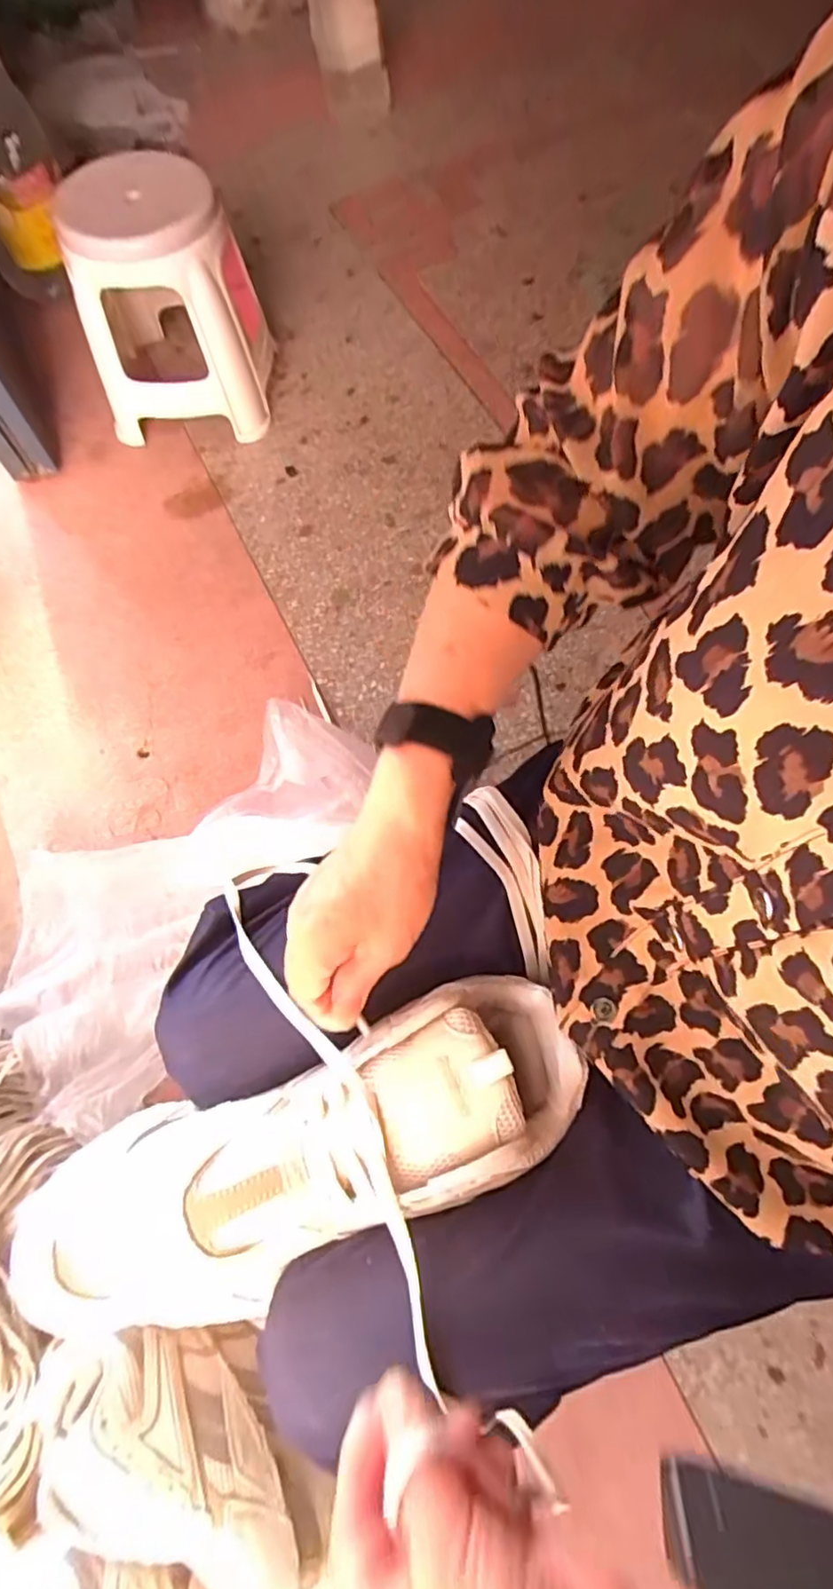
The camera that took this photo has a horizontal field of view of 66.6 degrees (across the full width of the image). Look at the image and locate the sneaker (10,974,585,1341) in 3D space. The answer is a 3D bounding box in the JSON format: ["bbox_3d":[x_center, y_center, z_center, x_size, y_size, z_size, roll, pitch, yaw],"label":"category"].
[{"bbox_3d":[-0.065,0.203,0.344,0.321,0.102,0.112,-27,68,7],"label":"sneaker"}]

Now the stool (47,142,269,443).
[{"bbox_3d":[-0.440,-0.863,1.119,0.295,0.310,0.299,-5,70,-1],"label":"stool"}]

